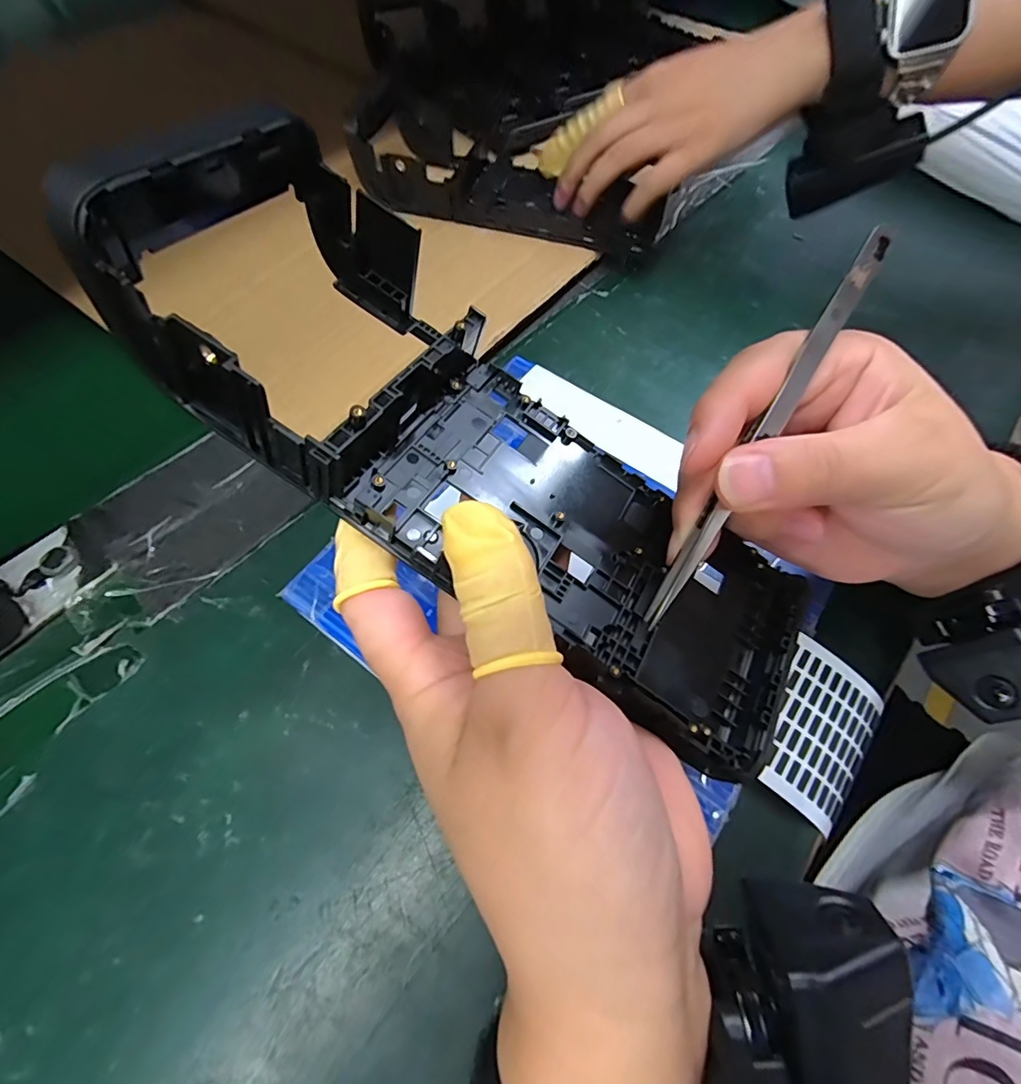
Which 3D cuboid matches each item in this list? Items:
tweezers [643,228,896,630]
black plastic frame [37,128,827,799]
[{"bbox_3d":[0.075,-0.033,0.147,0.007,0.006,0.131,31,90,15],"label":"tweezers"},{"bbox_3d":[-0.003,-0.024,0.149,0.213,0.041,0.089,39,65,-7],"label":"black plastic frame"}]

